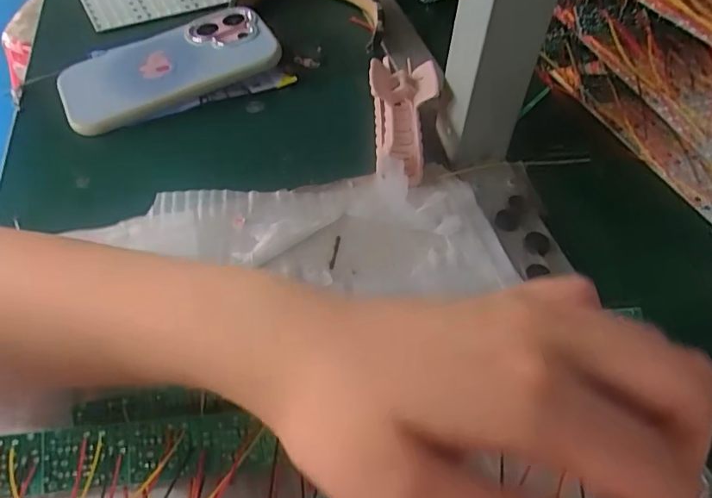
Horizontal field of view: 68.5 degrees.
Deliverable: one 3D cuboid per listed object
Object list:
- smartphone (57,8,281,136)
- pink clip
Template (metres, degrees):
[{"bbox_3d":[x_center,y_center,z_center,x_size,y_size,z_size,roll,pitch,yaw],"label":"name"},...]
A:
[{"bbox_3d":[-0.149,-0.146,0.415,0.166,0.014,0.085,-26,60,-10],"label":"smartphone"},{"bbox_3d":[0.030,-0.089,0.355,0.045,0.047,0.080,5,51,4],"label":"pink clip"}]

